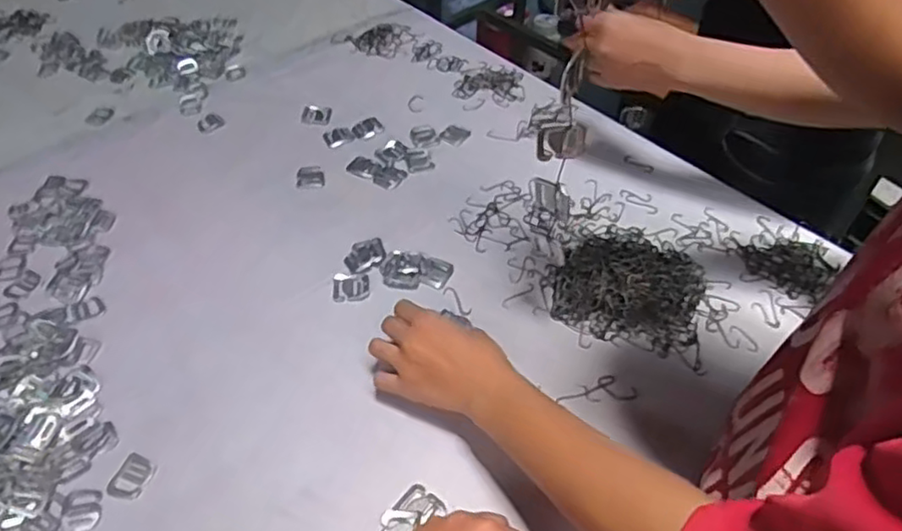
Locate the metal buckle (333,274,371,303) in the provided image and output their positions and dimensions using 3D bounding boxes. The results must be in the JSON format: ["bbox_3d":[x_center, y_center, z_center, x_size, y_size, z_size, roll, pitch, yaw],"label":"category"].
[{"bbox_3d":[-0.097,0.021,0.638,0.036,0.004,0.035,-2,48,-2],"label":"metal buckle"}]

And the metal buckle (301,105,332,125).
[{"bbox_3d":[-0.168,-0.188,0.819,0.036,0.006,0.033,3,48,3],"label":"metal buckle"}]

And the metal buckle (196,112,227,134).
[{"bbox_3d":[-0.300,-0.176,0.816,0.032,0.004,0.037,29,54,24],"label":"metal buckle"}]

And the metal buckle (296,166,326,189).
[{"bbox_3d":[-0.159,-0.100,0.746,0.031,0.004,0.037,-7,48,-6],"label":"metal buckle"}]

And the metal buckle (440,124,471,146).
[{"bbox_3d":[0.005,-0.159,0.798,0.032,0.004,0.037,24,52,20],"label":"metal buckle"}]

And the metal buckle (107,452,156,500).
[{"bbox_3d":[-0.246,0.163,0.505,0.025,0.004,0.033,14,49,13],"label":"metal buckle"}]

